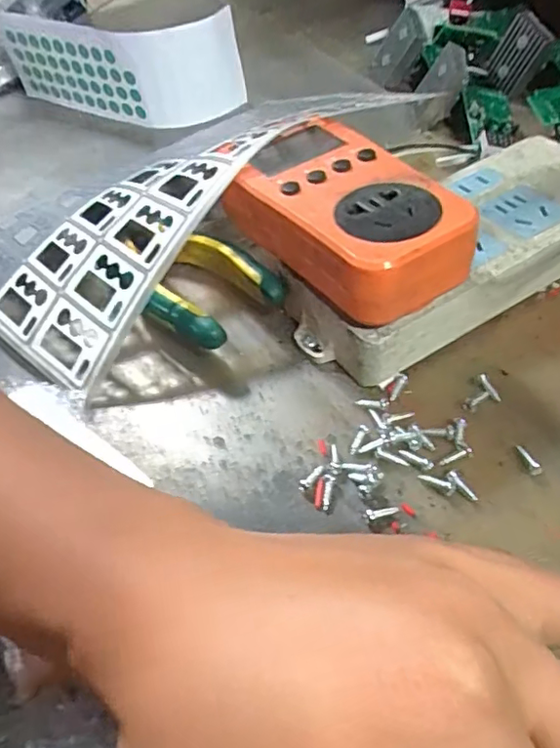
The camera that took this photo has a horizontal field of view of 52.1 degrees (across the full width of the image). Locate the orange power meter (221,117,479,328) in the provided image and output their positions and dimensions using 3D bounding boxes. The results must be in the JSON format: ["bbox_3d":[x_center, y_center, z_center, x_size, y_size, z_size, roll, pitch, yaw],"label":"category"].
[{"bbox_3d":[0.027,-0.069,0.252,0.068,0.034,0.112,-30,53,-17],"label":"orange power meter"}]

